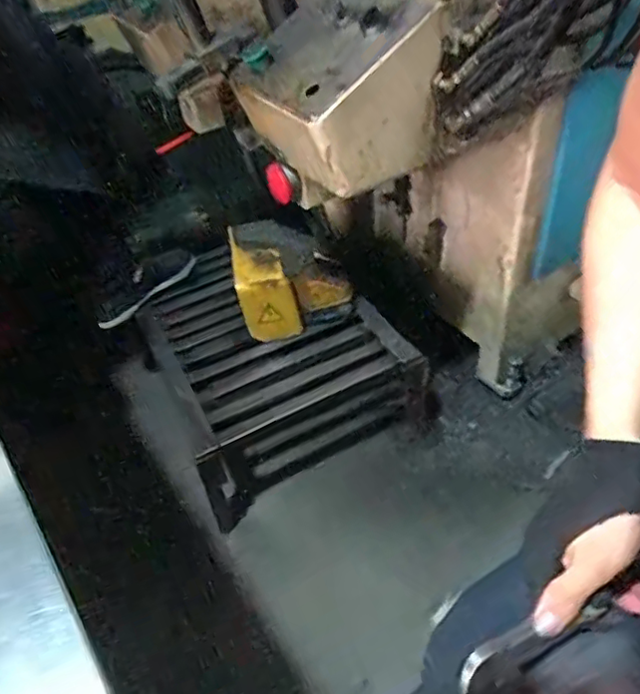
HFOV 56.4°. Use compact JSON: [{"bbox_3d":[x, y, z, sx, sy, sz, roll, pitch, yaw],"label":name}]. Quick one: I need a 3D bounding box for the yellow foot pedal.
[{"bbox_3d":[-0.062,-0.144,1.260,0.223,0.162,0.226,-11,43,-5],"label":"yellow foot pedal"}]

